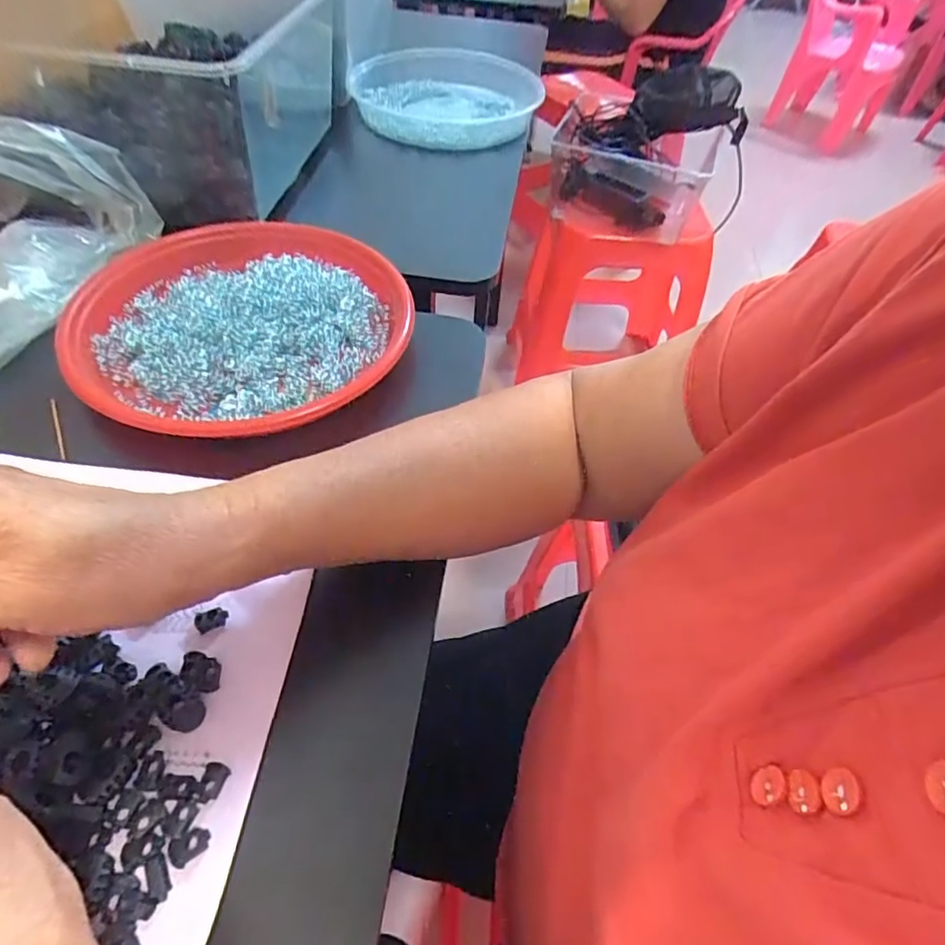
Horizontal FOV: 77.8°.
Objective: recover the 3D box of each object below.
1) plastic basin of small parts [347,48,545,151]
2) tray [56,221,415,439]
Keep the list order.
[{"bbox_3d":[-0.041,-0.477,0.730,0.218,0.048,0.248,-9,53,-12],"label":"plastic basin of small parts"},{"bbox_3d":[-0.169,-0.119,0.434,0.227,0.032,0.240,-21,56,-20],"label":"tray"}]

